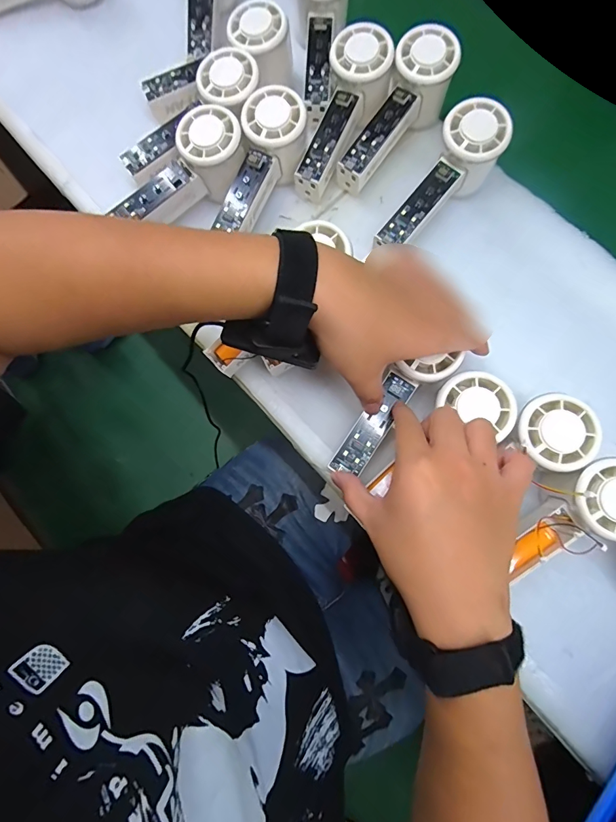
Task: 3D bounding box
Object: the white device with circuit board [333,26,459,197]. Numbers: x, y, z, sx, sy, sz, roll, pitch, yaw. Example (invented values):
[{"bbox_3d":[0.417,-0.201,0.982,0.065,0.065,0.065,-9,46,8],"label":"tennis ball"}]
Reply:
[{"bbox_3d":[0.086,-0.281,0.380,0.053,0.057,0.148,31,81,7],"label":"white device with circuit board"}]

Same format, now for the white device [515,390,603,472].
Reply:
[{"bbox_3d":[0.186,0.016,0.296,0.054,0.012,0.053,32,81,7],"label":"white device"}]

